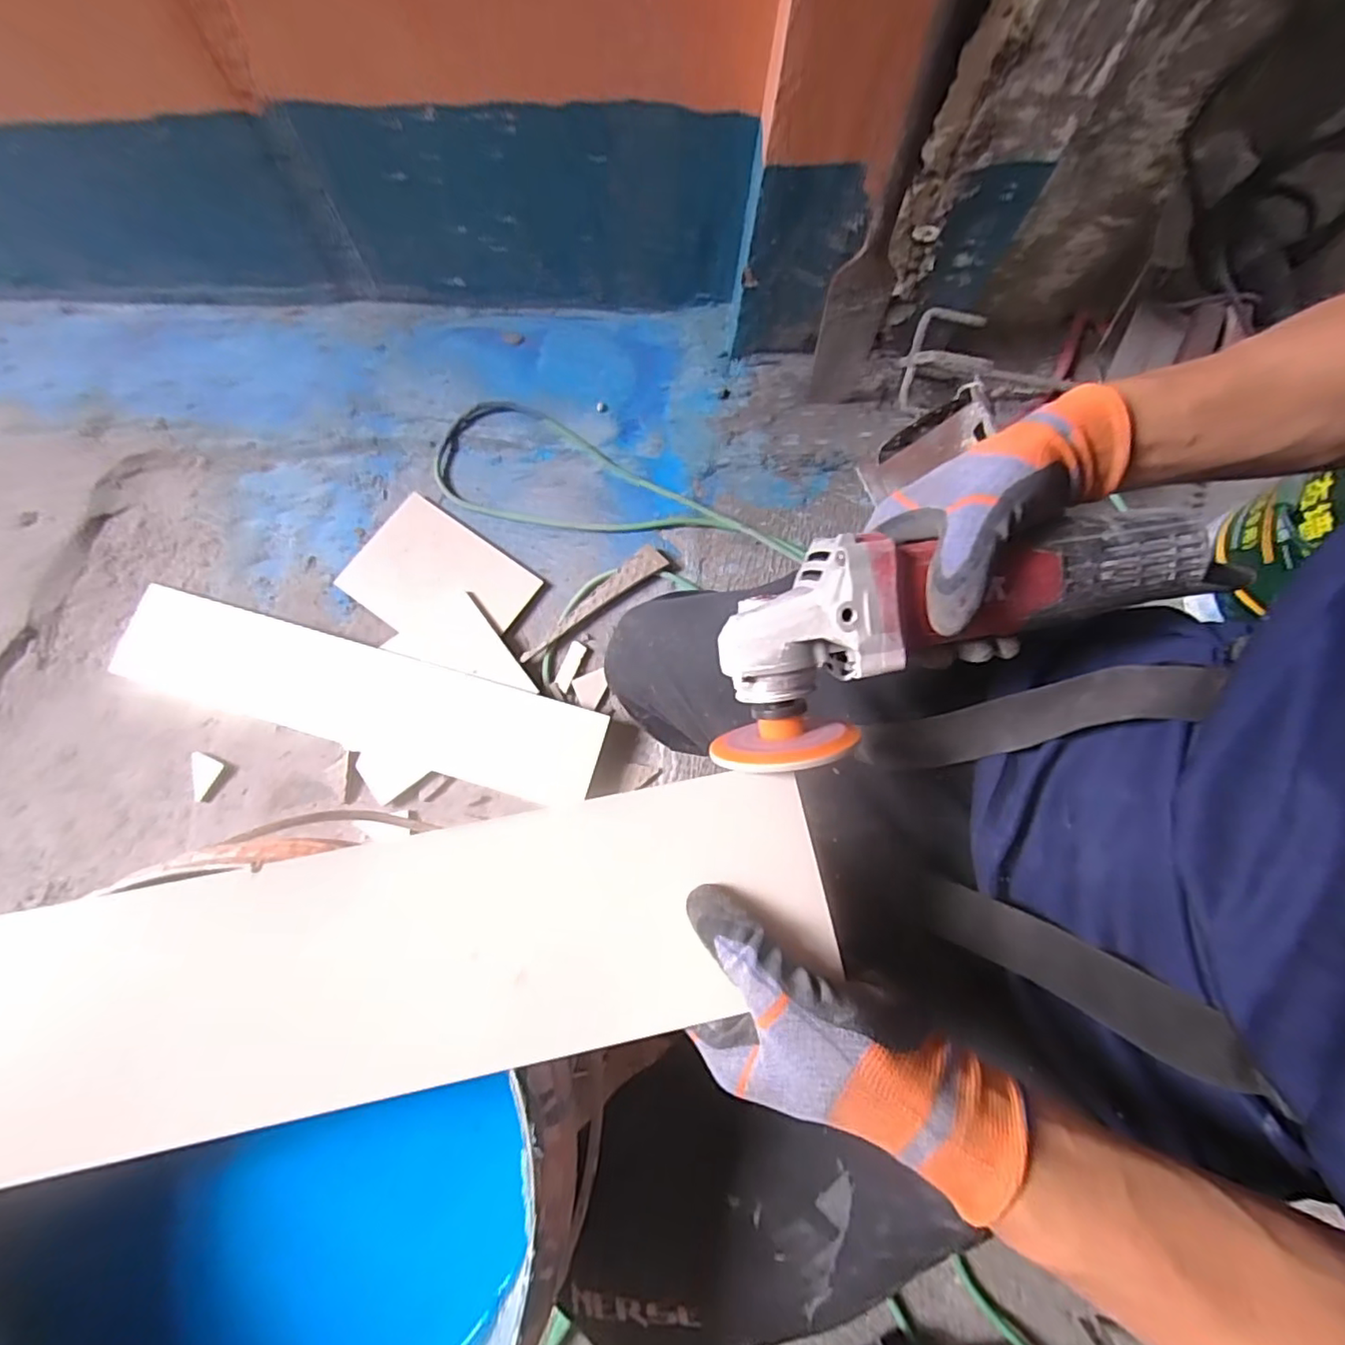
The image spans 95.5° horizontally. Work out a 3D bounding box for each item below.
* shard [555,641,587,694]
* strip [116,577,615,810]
[{"bbox_3d":[-0.115,-0.008,0.683,0.018,0.007,0.056,22,76,8],"label":"shard"},{"bbox_3d":[-0.343,0.021,0.660,0.543,0.016,0.113,14,75,6],"label":"strip"}]

